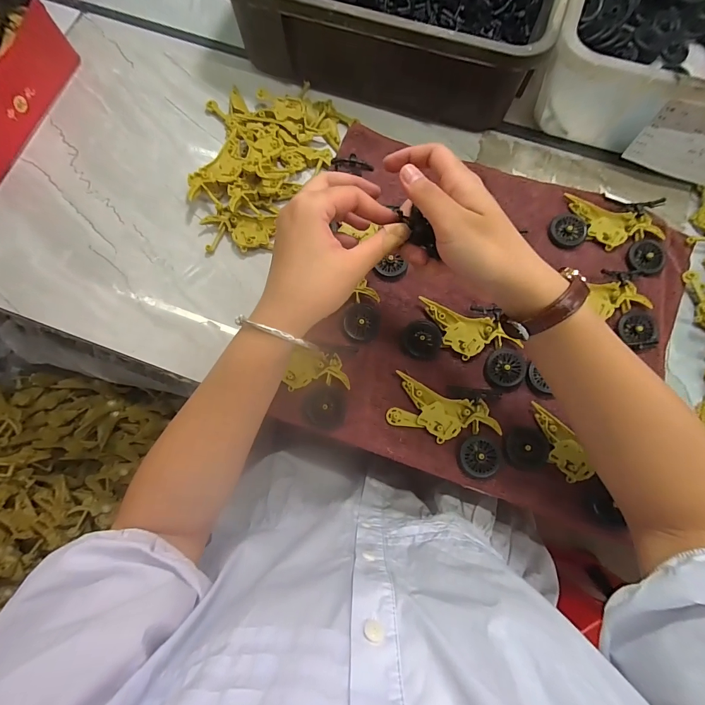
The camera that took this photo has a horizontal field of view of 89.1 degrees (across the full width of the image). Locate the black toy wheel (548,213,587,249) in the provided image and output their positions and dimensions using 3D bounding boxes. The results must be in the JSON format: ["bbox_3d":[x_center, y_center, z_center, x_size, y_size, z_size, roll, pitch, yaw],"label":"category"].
[{"bbox_3d":[0.233,-0.133,0.386,0.037,0.007,0.039,0,76,0],"label":"black toy wheel"}]

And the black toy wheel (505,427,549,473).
[{"bbox_3d":[0.162,0.088,0.329,0.037,0.007,0.039,0,76,0],"label":"black toy wheel"}]

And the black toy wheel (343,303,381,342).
[{"bbox_3d":[0.010,-0.030,0.354,0.035,0.004,0.038,0,76,0],"label":"black toy wheel"}]

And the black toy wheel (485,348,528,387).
[{"bbox_3d":[0.148,0.014,0.345,0.035,0.006,0.036,0,76,0],"label":"black toy wheel"}]

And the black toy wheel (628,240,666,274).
[{"bbox_3d":[0.312,-0.100,0.376,0.036,0.008,0.037,0,76,0],"label":"black toy wheel"}]

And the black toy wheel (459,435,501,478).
[{"bbox_3d":[0.116,0.094,0.325,0.036,0.008,0.035,0,76,0],"label":"black toy wheel"}]

